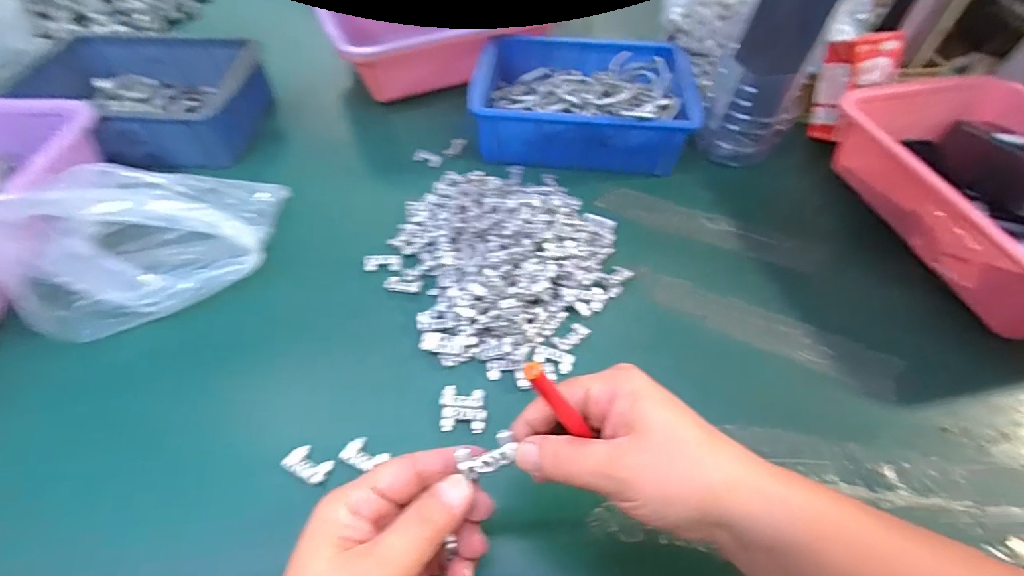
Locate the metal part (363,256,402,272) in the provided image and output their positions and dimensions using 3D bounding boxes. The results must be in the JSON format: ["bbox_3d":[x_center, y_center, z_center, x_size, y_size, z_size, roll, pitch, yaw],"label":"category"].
[{"bbox_3d":[-0.124,-0.024,0.432,0.037,0.007,0.015,-1,53,-3],"label":"metal part"}]

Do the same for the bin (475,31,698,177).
[{"bbox_3d":[0.085,-0.224,0.537,0.240,0.071,0.175,8,53,4],"label":"bin"}]

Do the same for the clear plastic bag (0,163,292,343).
[{"bbox_3d":[-0.315,-0.042,0.393,0.191,0.079,0.111,-25,58,-19],"label":"clear plastic bag"}]

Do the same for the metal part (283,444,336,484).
[{"bbox_3d":[-0.143,0.124,0.316,0.034,0.012,0.020,25,56,16],"label":"metal part"}]

